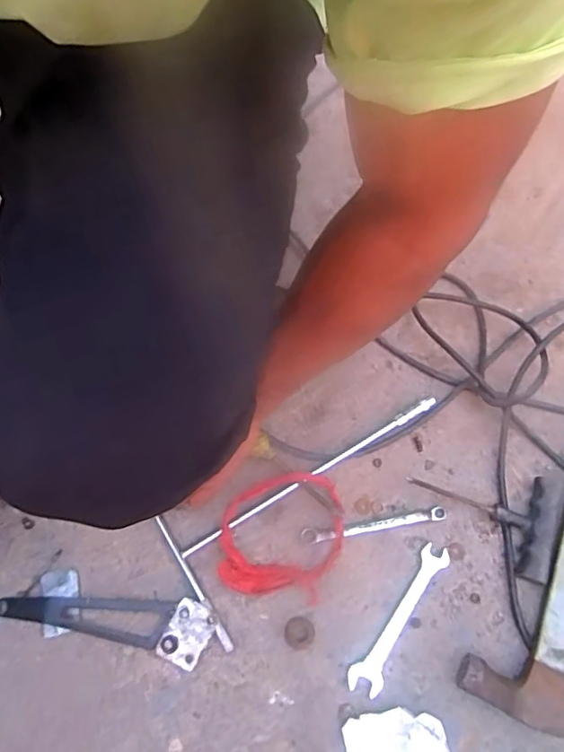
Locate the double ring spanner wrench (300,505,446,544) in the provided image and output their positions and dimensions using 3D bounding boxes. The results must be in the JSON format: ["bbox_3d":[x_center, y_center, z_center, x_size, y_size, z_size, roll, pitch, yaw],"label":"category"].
[{"bbox_3d":[0.086,0.139,0.513,0.138,0.009,0.014,-9,65,-4],"label":"double ring spanner wrench"}]

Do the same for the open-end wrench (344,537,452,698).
[{"bbox_3d":[0.103,0.211,0.481,0.027,0.005,0.139,32,68,14],"label":"open-end wrench"}]

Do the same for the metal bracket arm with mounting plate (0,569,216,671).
[{"bbox_3d":[-0.152,0.206,0.473,0.185,0.013,0.051,10,65,5],"label":"metal bracket arm with mounting plate"}]

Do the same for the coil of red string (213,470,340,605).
[{"bbox_3d":[0.000,0.144,0.505,0.111,0.015,0.113,0,64,0],"label":"coil of red string"}]

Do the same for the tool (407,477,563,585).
[{"bbox_3d":[0.192,0.119,0.517,0.134,0.026,0.095,27,67,12],"label":"tool"}]

